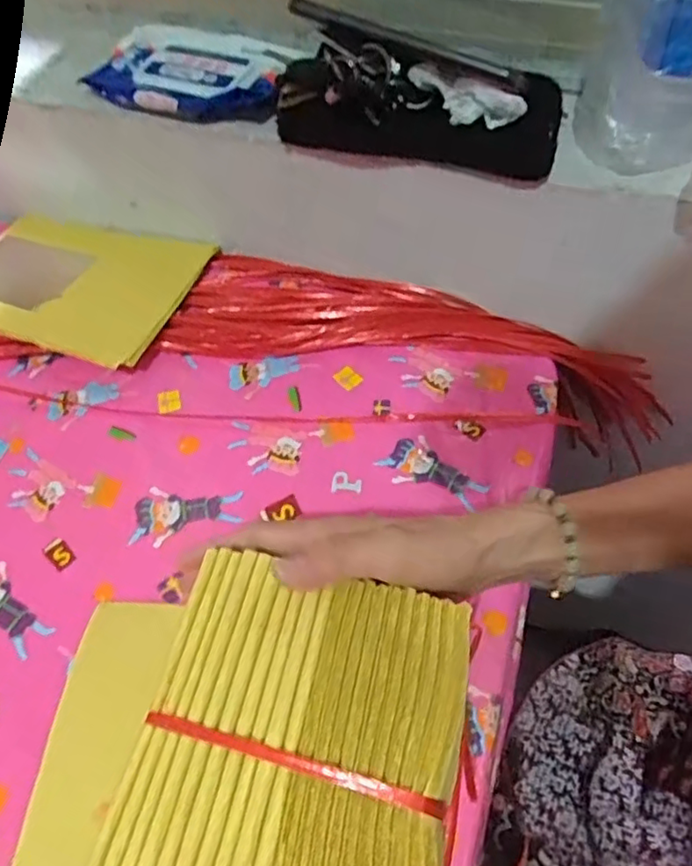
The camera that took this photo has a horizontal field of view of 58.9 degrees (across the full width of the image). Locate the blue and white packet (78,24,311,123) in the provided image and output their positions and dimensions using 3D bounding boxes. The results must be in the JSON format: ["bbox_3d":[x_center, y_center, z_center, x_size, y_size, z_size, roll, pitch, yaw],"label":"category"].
[{"bbox_3d":[-0.123,-0.302,0.507,0.173,0.028,0.112,13,59,11],"label":"blue and white packet"}]

